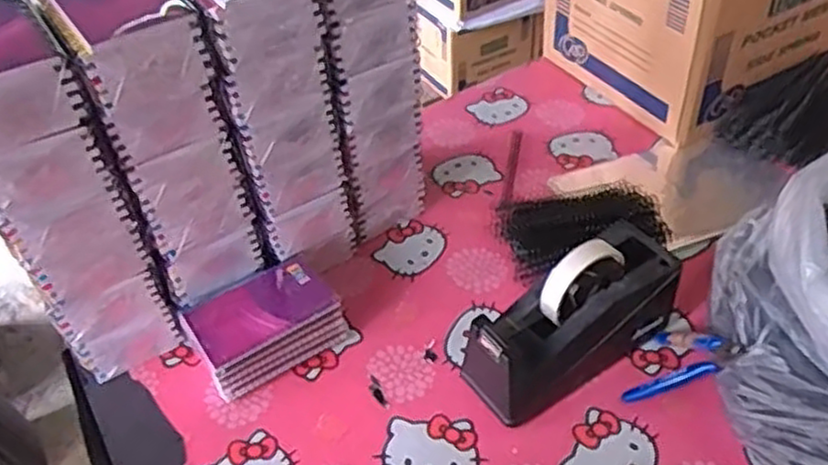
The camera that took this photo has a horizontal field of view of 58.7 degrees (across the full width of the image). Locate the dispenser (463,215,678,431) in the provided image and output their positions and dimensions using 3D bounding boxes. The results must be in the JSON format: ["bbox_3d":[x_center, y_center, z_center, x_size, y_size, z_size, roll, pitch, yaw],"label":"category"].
[{"bbox_3d":[0.145,0.076,0.675,0.209,0.122,0.078,-27,48,-21],"label":"dispenser"}]

